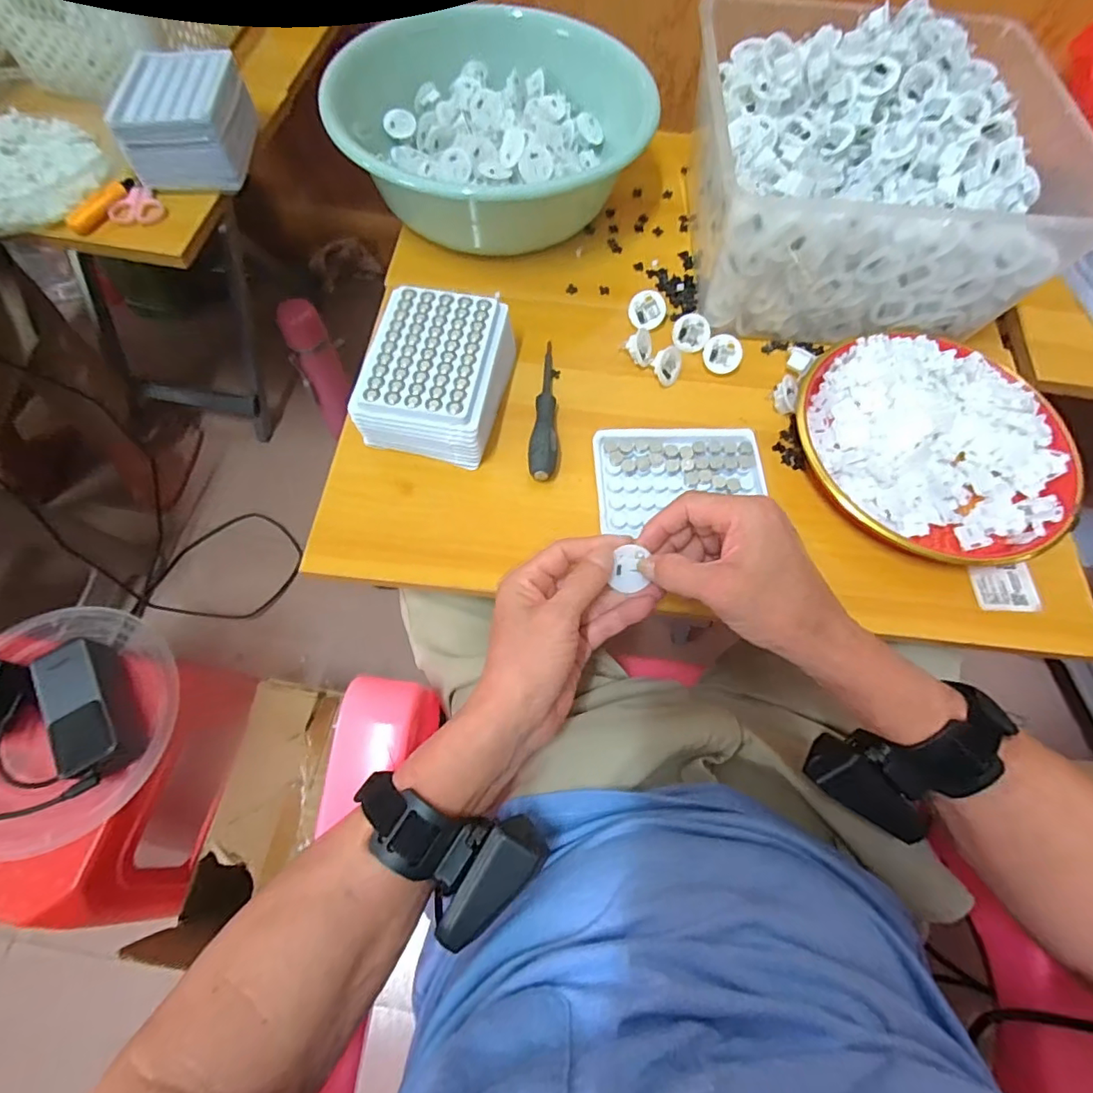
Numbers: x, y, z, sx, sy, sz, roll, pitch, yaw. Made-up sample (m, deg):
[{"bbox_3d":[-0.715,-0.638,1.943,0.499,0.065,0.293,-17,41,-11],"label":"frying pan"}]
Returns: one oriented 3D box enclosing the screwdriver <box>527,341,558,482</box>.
[{"bbox_3d":[0.002,-0.116,0.452,0.023,0.021,0.139,6,66,0],"label":"screwdriver"}]

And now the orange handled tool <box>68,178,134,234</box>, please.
[{"bbox_3d":[-0.429,-0.330,0.523,0.019,0.011,0.078,18,66,5],"label":"orange handled tool"}]

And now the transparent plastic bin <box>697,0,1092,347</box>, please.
[{"bbox_3d":[0.278,-0.337,0.486,0.293,0.129,0.262,3,66,-1],"label":"transparent plastic bin"}]

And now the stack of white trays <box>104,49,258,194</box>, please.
[{"bbox_3d":[-0.349,-0.417,0.530,0.096,0.063,0.114,-2,66,-4],"label":"stack of white trays"}]

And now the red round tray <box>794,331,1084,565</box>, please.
[{"bbox_3d":[0.321,-0.089,0.453,0.216,0.034,0.201,1,66,-2],"label":"red round tray"}]

